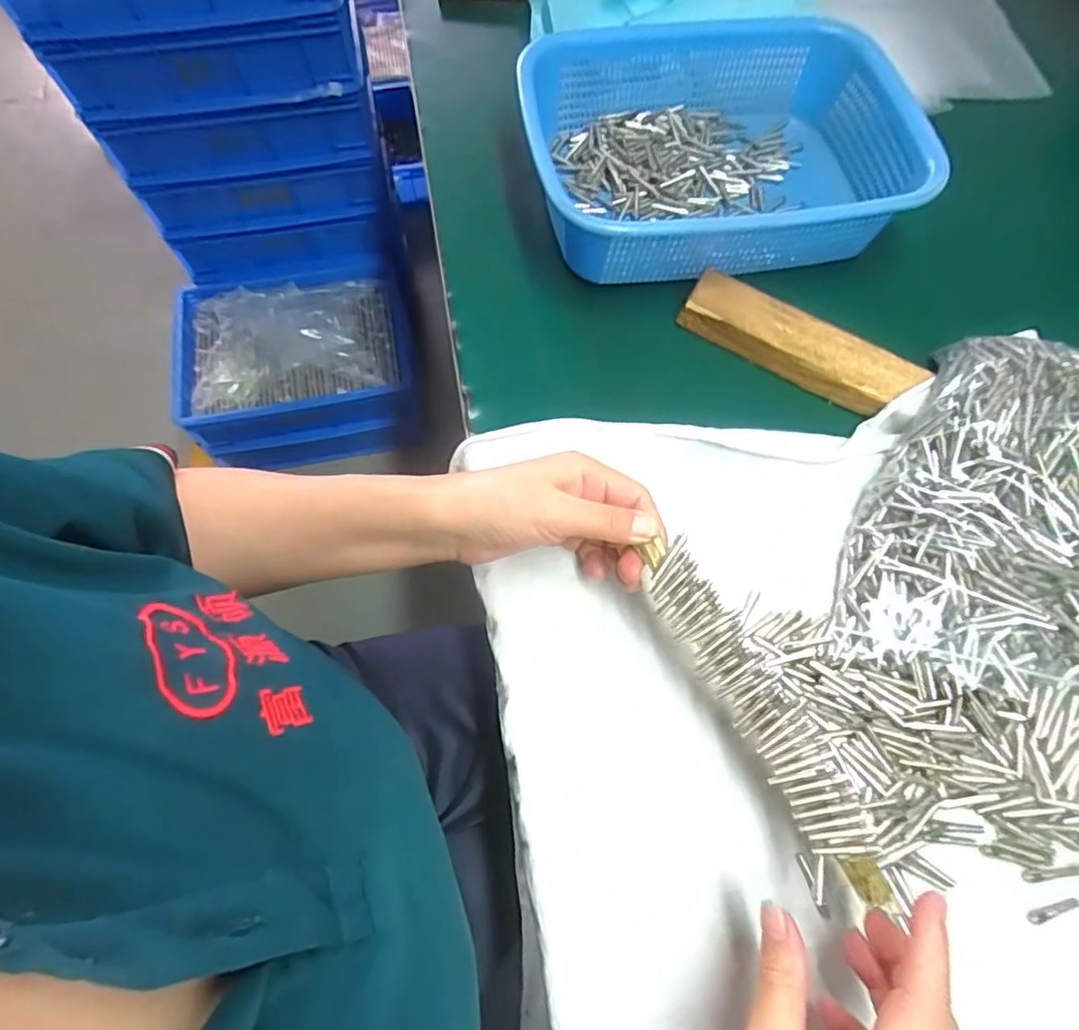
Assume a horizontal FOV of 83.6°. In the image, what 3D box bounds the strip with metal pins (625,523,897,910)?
[{"bbox_3d":[0.110,0.097,0.295,0.032,0.008,0.190,-35,79,13],"label":"strip with metal pins"}]

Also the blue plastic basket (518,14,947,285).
[{"bbox_3d":[0.128,-0.271,0.459,0.266,0.074,0.197,-6,68,-3],"label":"blue plastic basket"}]

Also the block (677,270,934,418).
[{"bbox_3d":[0.181,-0.121,0.424,0.161,0.020,0.041,30,70,11],"label":"block"}]

